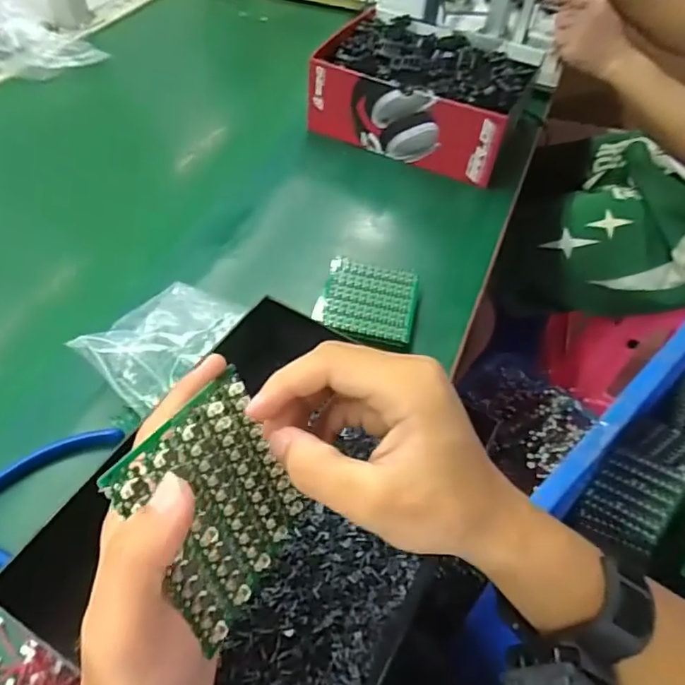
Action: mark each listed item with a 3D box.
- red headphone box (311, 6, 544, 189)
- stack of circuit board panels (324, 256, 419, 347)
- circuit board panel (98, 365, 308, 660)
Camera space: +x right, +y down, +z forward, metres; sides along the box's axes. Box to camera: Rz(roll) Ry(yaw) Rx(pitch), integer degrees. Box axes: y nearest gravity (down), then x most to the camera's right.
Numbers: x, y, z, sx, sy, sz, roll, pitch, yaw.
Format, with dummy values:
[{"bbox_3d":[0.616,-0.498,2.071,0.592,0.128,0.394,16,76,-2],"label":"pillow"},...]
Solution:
[{"bbox_3d":[0.098,-0.304,0.681,0.235,0.100,0.153,21,52,13],"label":"red headphone box"},{"bbox_3d":[0.025,-0.038,0.506,0.081,0.009,0.090,8,50,3],"label":"stack of circuit board panels"},{"bbox_3d":[-0.050,0.064,0.235,0.005,0.080,0.082,-16,17,28],"label":"circuit board panel"}]

